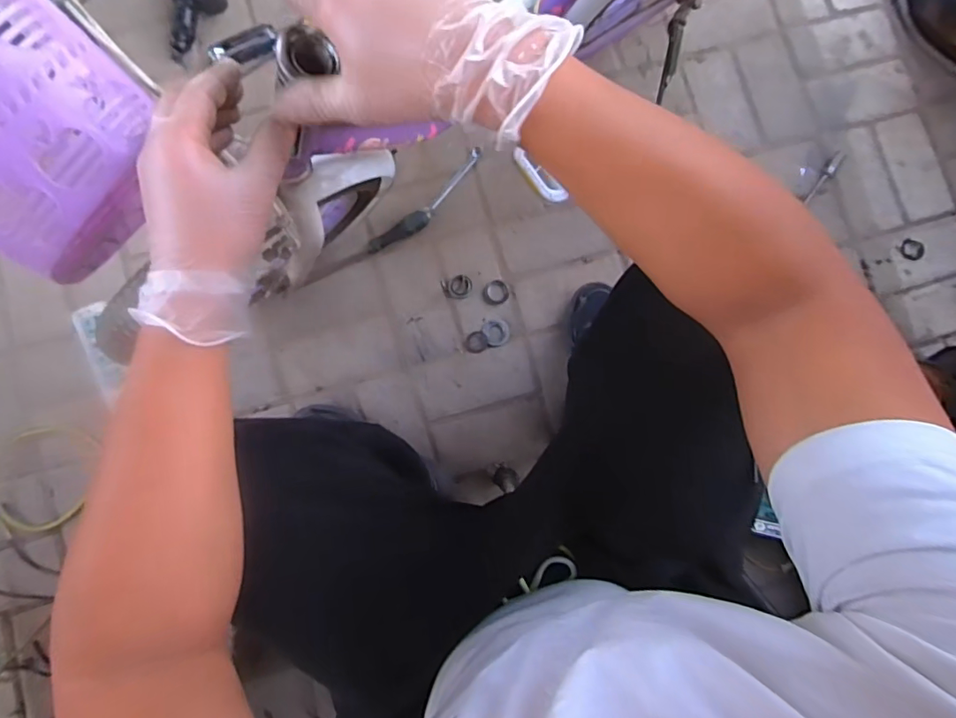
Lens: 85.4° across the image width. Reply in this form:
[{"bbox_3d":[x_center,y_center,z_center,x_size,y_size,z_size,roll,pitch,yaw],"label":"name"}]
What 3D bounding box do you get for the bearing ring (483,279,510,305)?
[{"bbox_3d":[0.031,-0.112,0.871,0.044,0.004,0.043,0,85,-2],"label":"bearing ring"}]

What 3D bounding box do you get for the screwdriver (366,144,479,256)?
[{"bbox_3d":[-0.080,-0.256,0.861,0.244,0.023,0.038,-43,88,-5],"label":"screwdriver"}]

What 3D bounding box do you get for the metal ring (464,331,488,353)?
[{"bbox_3d":[-0.002,-0.028,0.866,0.037,0.004,0.038,0,85,-2],"label":"metal ring"}]

